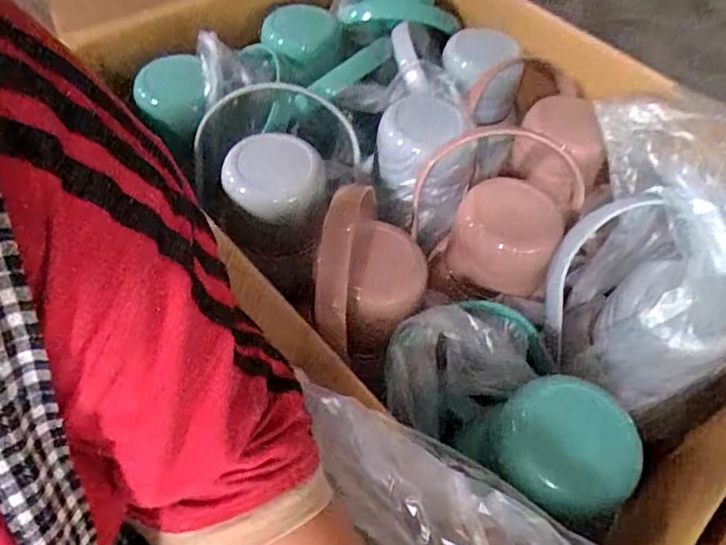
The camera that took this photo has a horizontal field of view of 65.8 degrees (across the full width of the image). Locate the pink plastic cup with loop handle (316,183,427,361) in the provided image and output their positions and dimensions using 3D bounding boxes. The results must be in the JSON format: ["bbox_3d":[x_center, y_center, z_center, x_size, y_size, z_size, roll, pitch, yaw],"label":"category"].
[{"bbox_3d":[0.006,-0.007,0.473,0.094,0.068,0.142,7,53,-1],"label":"pink plastic cup with loop handle"}]

